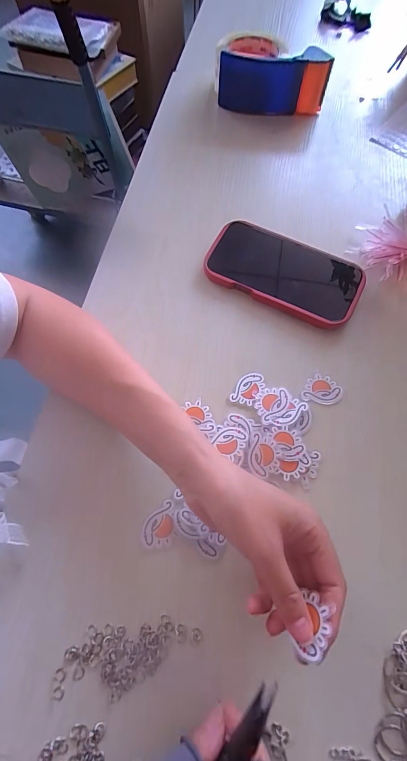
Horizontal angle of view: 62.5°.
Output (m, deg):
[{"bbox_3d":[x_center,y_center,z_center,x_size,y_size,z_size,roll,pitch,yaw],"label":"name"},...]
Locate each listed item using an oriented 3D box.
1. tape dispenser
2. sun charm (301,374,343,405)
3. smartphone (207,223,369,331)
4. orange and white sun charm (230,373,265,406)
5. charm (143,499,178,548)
[{"bbox_3d":[0.094,-0.425,0.466,0.154,0.075,0.075,19,69,7],"label":"tape dispenser"},{"bbox_3d":[0.116,0.009,0.327,0.036,0.004,0.029,14,69,5],"label":"sun charm"},{"bbox_3d":[0.085,-0.117,0.366,0.164,0.019,0.083,24,70,8],"label":"smartphone"},{"bbox_3d":[0.044,0.008,0.325,0.038,0.004,0.024,-39,74,-15],"label":"orange and white sun charm"},{"bbox_3d":[-0.037,0.120,0.280,0.028,0.004,0.032,-10,69,-5],"label":"charm"}]

